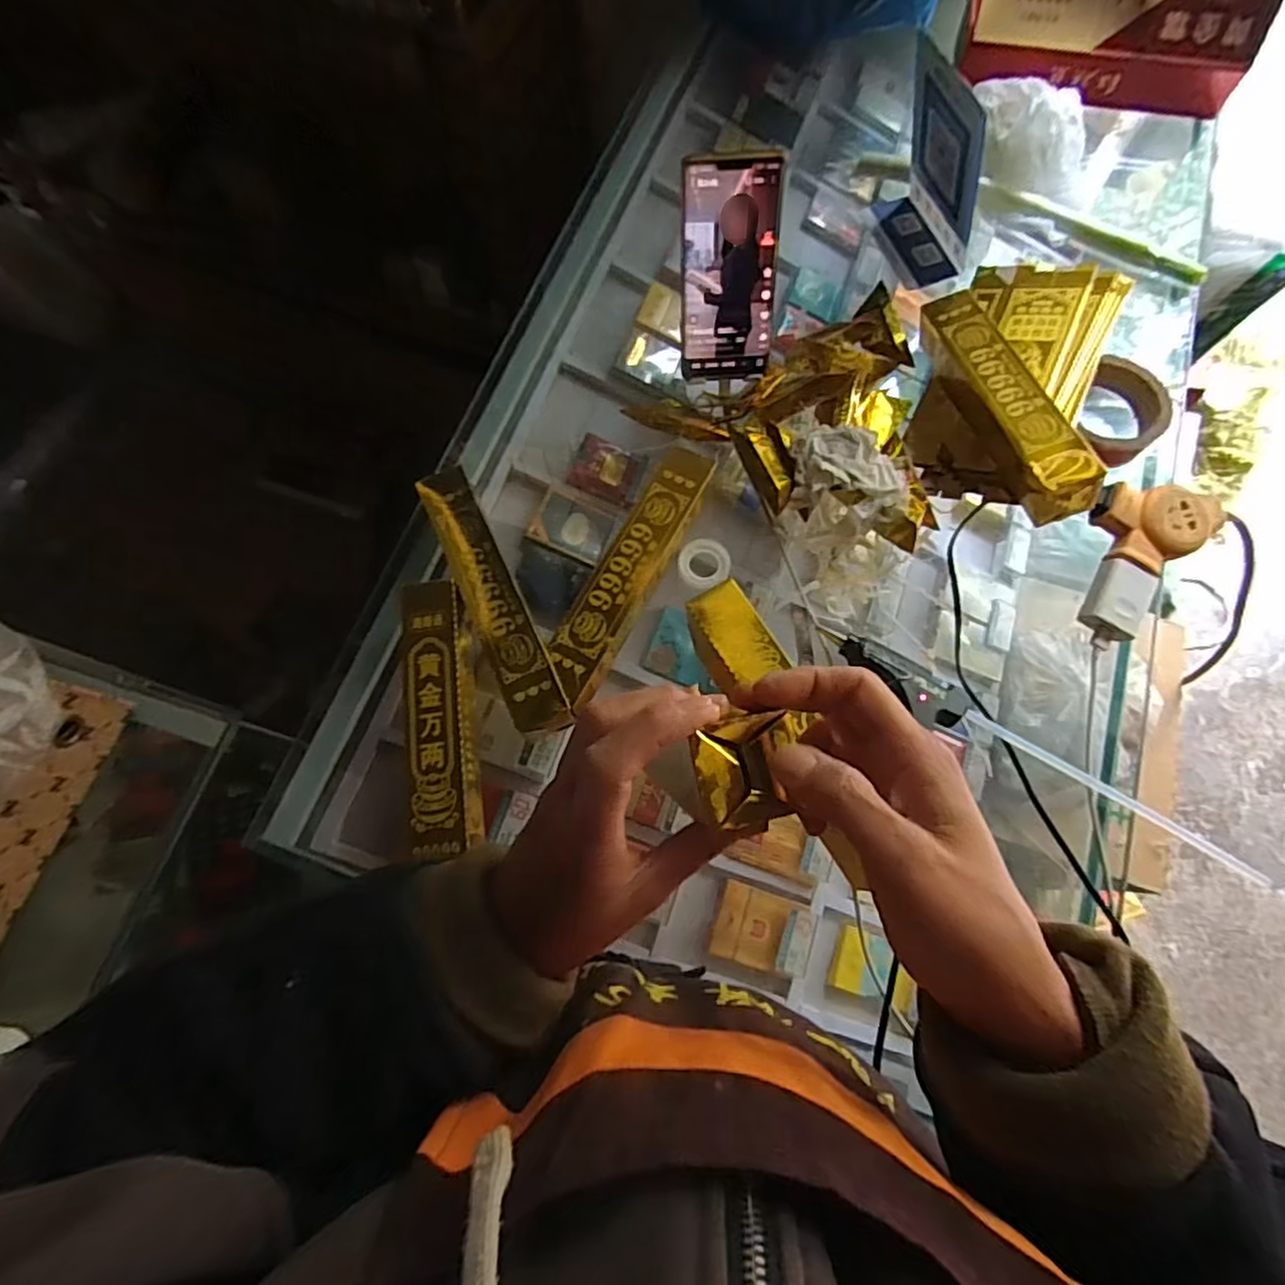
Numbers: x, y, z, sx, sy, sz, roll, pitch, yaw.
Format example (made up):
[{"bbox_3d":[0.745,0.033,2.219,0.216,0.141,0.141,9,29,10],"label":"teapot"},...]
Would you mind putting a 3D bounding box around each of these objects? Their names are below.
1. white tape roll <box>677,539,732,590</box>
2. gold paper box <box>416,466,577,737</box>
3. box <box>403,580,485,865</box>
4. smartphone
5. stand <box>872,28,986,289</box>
[{"bbox_3d":[0.052,-0.064,0.539,0.043,0.010,0.044,-1,72,2],"label":"white tape roll"},{"bbox_3d":[-0.115,-0.037,0.490,0.043,0.030,0.230,-25,73,-6],"label":"gold paper box"},{"bbox_3d":[-0.149,0.051,0.491,0.046,0.050,0.189,-10,72,-1],"label":"box"},{"bbox_3d":[0.067,-0.283,0.503,0.072,0.154,0.007,-1,40,1],"label":"smartphone"},{"bbox_3d":[0.267,-0.423,0.589,0.058,0.168,0.115,-18,72,-4],"label":"stand"}]

